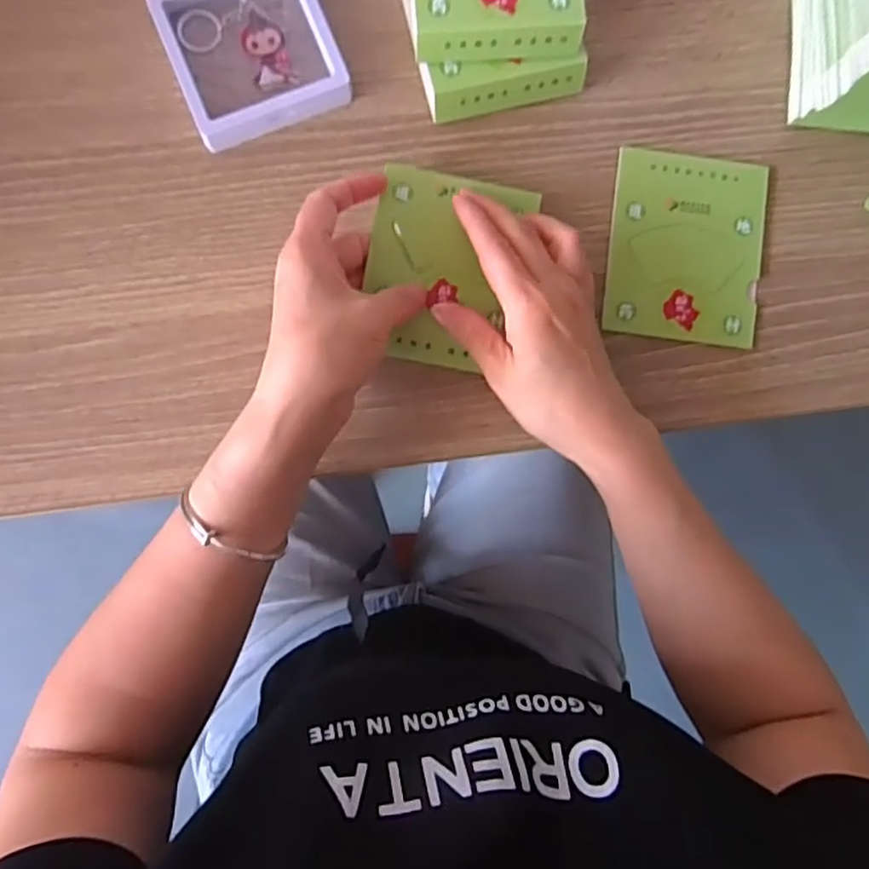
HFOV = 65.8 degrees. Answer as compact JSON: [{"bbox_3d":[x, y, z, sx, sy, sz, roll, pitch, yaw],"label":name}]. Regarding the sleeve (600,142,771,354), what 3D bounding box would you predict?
[{"bbox_3d":[0.149,-0.110,0.396,0.089,0.006,0.110,7,87,-2],"label":"sleeve"}]

